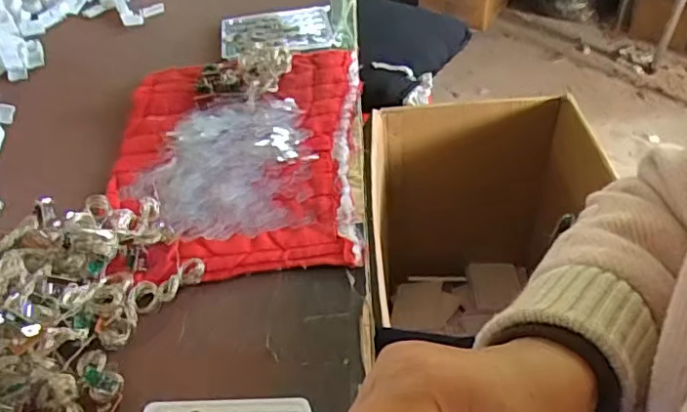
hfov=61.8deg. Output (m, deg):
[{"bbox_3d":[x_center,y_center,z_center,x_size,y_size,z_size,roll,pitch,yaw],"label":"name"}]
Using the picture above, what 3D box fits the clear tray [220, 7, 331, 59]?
[{"bbox_3d":[-0.079,-0.210,0.685,0.133,0.013,0.090,-11,45,-5],"label":"clear tray"}]

